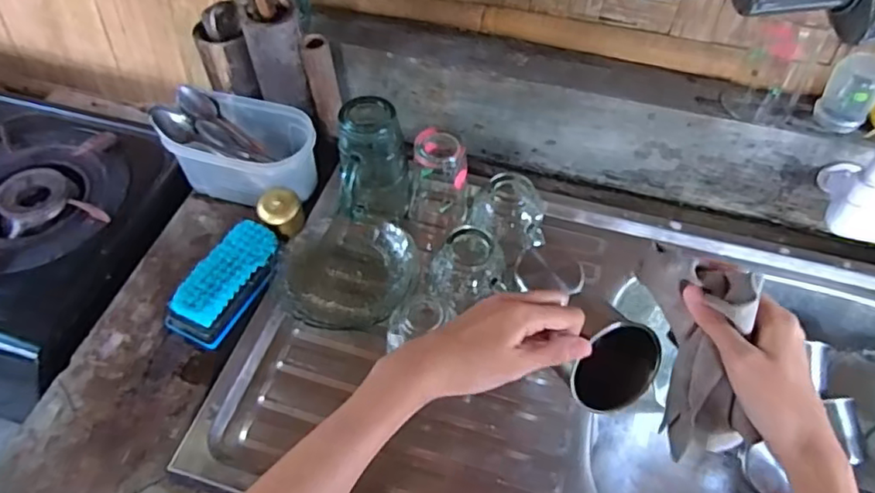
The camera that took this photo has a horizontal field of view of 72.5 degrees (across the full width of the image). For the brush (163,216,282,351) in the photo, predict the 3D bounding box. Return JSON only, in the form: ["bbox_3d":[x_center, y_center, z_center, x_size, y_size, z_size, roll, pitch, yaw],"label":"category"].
[{"bbox_3d":[-0.209,0.036,0.601,0.060,0.039,0.128,28,61,18],"label":"brush"}]

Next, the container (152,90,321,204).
[{"bbox_3d":[-0.210,-0.111,0.681,0.150,0.083,0.102,13,57,9],"label":"container"}]

